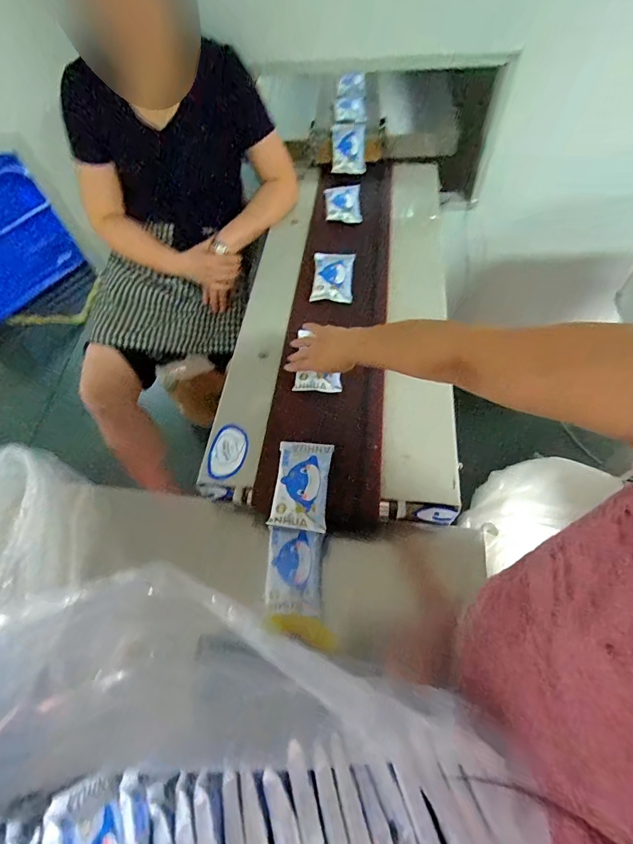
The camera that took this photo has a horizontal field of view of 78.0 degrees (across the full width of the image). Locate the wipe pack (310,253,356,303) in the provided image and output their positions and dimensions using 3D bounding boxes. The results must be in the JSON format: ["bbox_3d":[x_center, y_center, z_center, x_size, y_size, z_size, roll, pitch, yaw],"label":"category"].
[{"bbox_3d":[0.035,-0.309,0.827,0.085,0.023,0.126,4,61,5],"label":"wipe pack"}]

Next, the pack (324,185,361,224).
[{"bbox_3d":[0.063,-0.522,0.935,0.085,0.036,0.100,0,61,3],"label":"pack"}]

